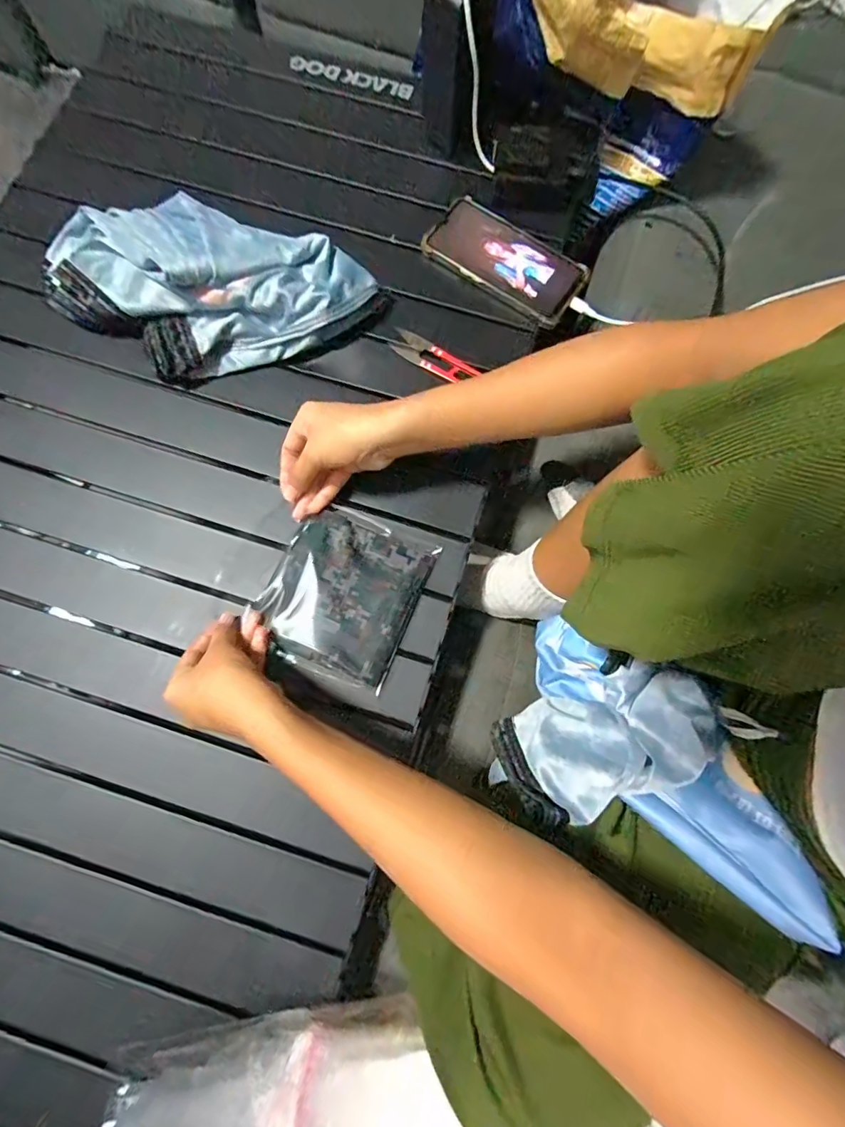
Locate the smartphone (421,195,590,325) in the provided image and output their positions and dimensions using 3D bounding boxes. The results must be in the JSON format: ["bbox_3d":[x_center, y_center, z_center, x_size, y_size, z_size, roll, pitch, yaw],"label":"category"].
[{"bbox_3d":[0.087,-0.322,0.508,0.166,0.016,0.081,33,79,6],"label":"smartphone"}]

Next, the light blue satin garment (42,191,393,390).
[{"bbox_3d":[-0.205,-0.262,0.459,0.323,0.070,0.169,9,77,1],"label":"light blue satin garment"}]

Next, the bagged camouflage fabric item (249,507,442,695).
[{"bbox_3d":[-0.068,0.025,0.420,0.122,0.013,0.137,23,78,4],"label":"bagged camouflage fabric item"}]

